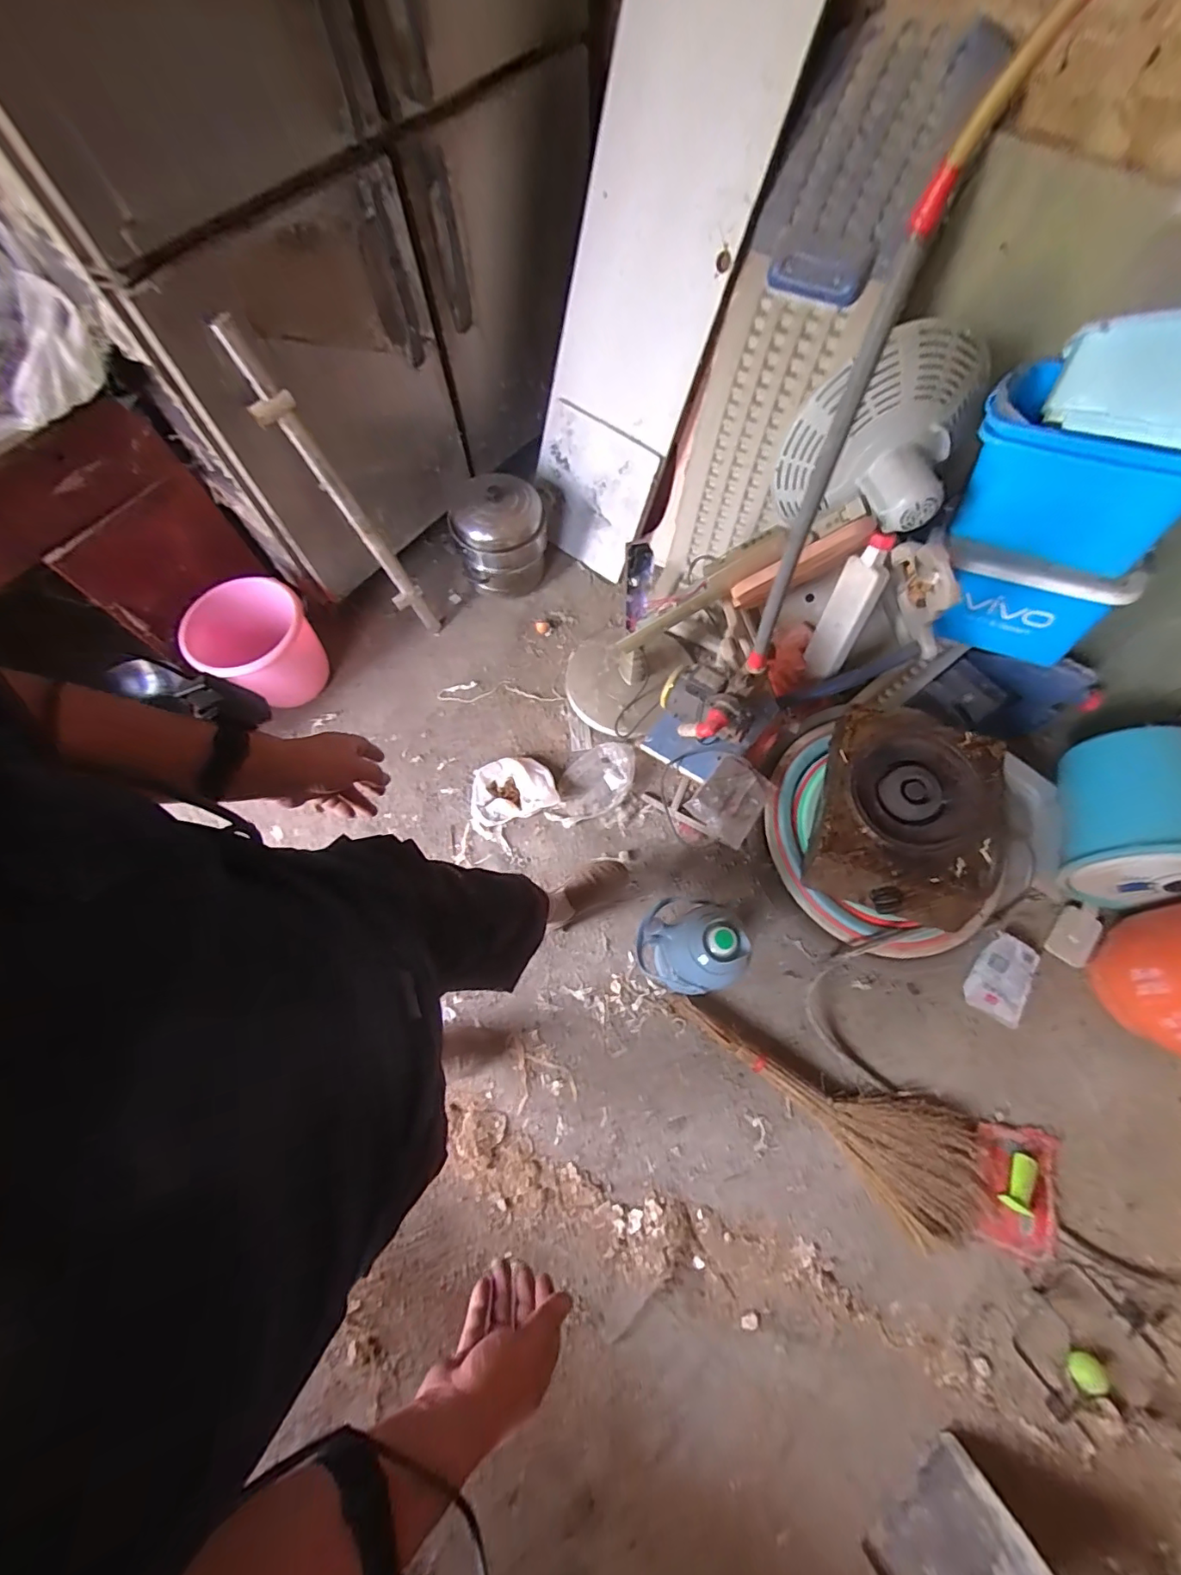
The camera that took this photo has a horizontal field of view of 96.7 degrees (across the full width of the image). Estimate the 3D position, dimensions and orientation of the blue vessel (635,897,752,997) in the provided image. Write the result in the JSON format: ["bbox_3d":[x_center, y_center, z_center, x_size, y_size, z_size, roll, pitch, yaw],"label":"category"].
[{"bbox_3d":[0.201,0.322,1.067,0.174,0.382,0.201,-16,69,-6],"label":"blue vessel"}]

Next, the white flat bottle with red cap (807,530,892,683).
[{"bbox_3d":[0.578,-0.396,1.181,0.087,0.327,0.051,19,47,9],"label":"white flat bottle with red cap"}]

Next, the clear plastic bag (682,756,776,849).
[{"bbox_3d":[0.297,0.021,1.089,0.136,0.047,0.170,37,73,14],"label":"clear plastic bag"}]

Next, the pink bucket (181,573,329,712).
[{"bbox_3d":[-0.895,-0.397,1.426,0.277,0.229,0.264,0,68,0],"label":"pink bucket"}]

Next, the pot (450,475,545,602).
[{"bbox_3d":[-0.262,-0.713,1.527,0.259,0.260,0.208,-15,69,-6],"label":"pot"}]

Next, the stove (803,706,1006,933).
[{"bbox_3d":[0.593,0.041,0.996,0.301,0.104,0.384,17,69,7],"label":"stove"}]

